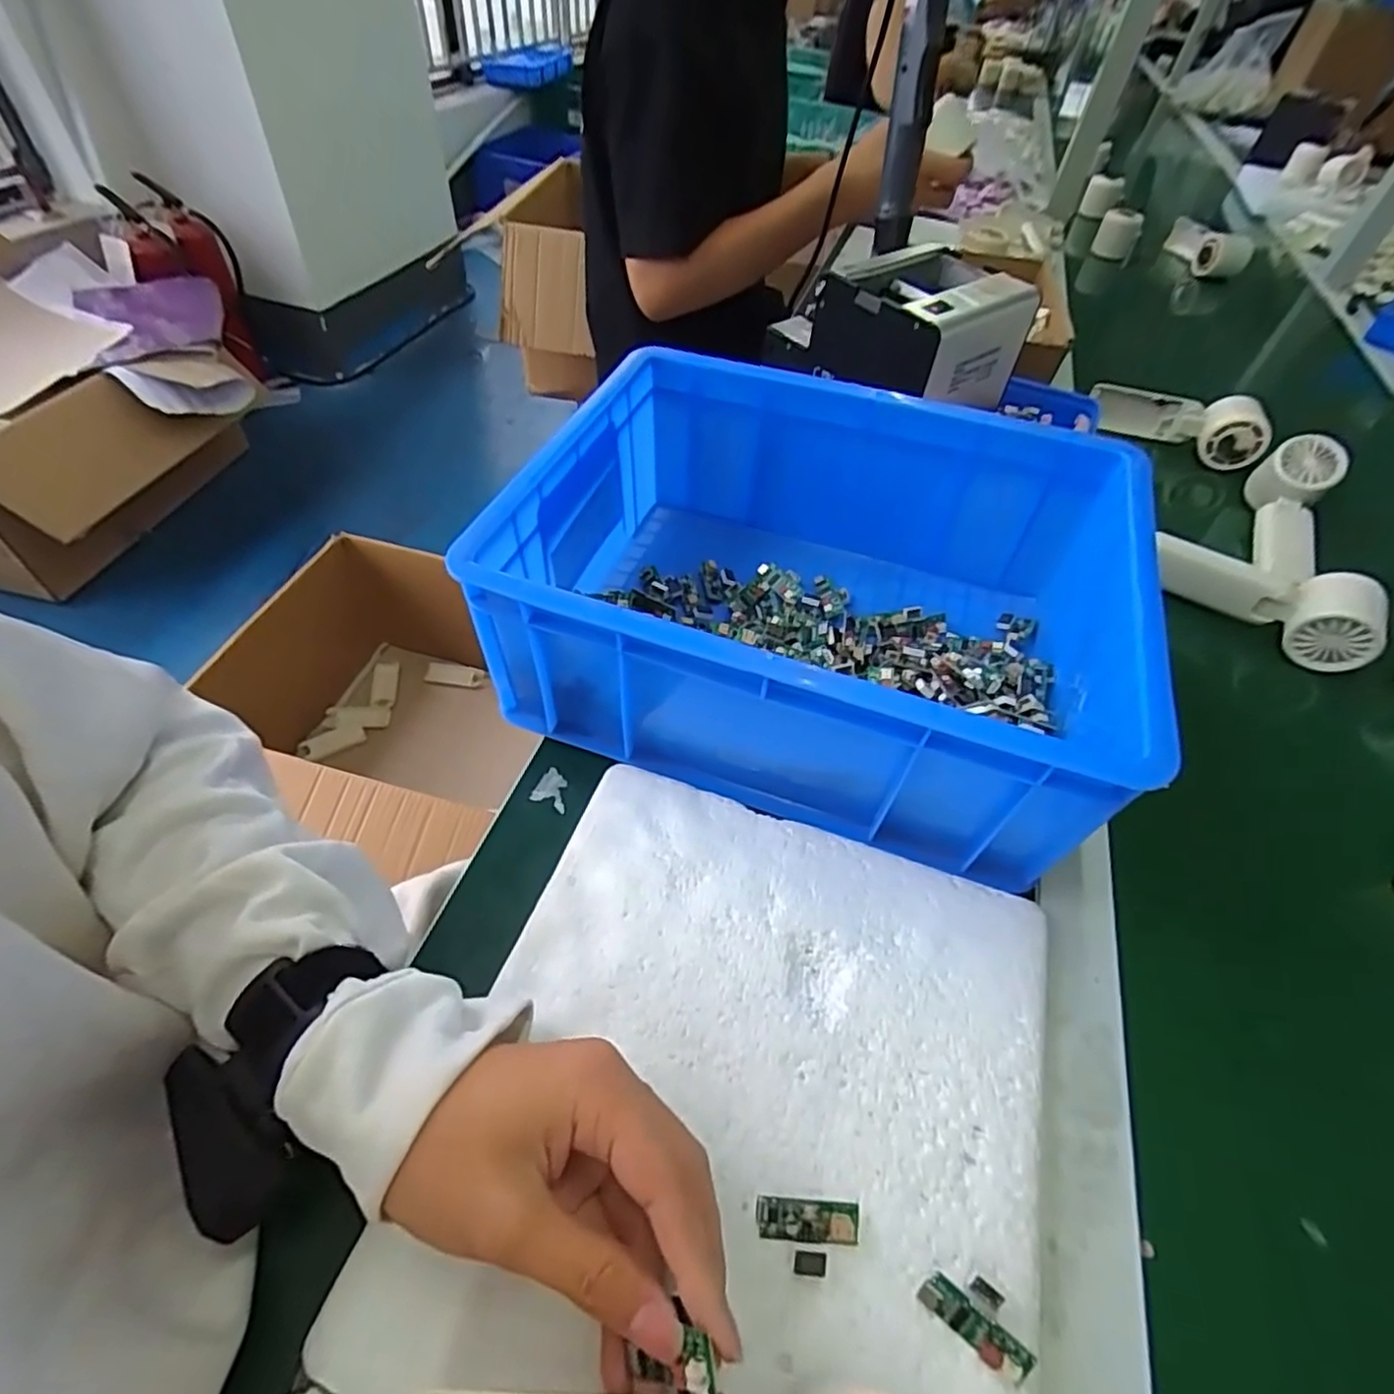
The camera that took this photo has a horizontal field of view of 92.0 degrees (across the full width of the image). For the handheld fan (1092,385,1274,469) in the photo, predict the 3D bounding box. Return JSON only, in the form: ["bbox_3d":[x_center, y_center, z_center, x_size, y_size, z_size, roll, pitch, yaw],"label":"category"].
[{"bbox_3d":[0.486,-0.283,0.691,0.166,0.058,0.043,23,53,13],"label":"handheld fan"}]

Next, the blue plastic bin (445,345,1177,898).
[{"bbox_3d":[0.078,-0.066,0.416,0.339,0.129,0.259,17,51,11],"label":"blue plastic bin"}]

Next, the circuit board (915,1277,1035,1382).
[{"bbox_3d":[0.104,0.228,0.247,0.038,0.011,0.019,35,56,24],"label":"circuit board"}]

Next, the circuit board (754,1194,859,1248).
[{"bbox_3d":[0.043,0.205,0.263,0.039,0.006,0.014,5,50,1],"label":"circuit board"}]

